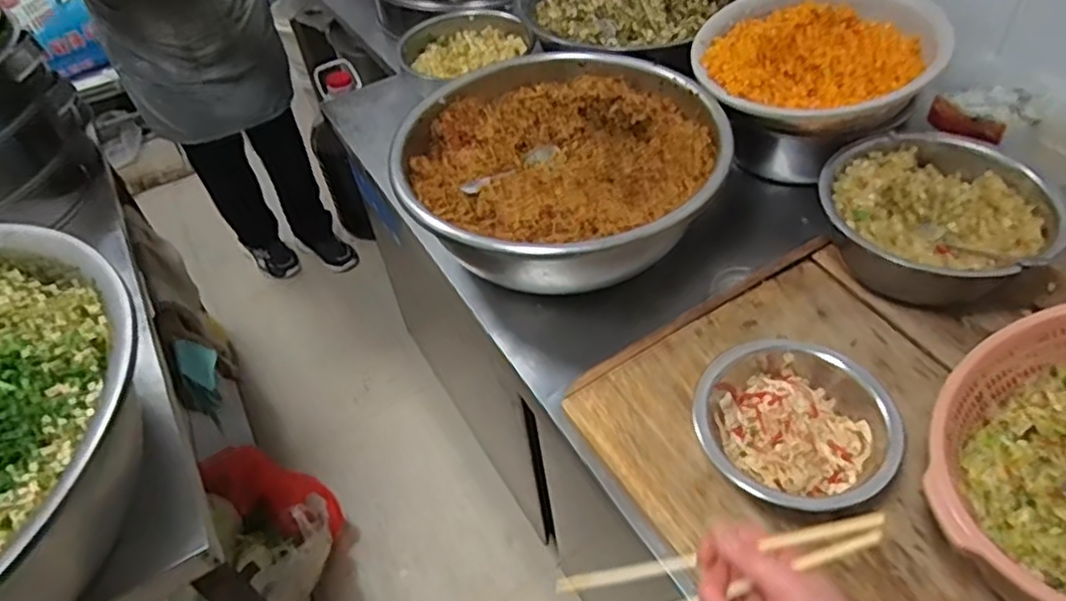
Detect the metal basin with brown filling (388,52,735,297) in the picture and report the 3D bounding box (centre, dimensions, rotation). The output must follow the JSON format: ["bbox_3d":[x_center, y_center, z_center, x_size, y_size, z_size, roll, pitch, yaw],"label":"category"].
[{"bbox_3d":[0.029,-0.181,0.946,0.418,0.116,0.412,-3,46,3],"label":"metal basin with brown filling"}]

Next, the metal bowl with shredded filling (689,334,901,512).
[{"bbox_3d":[0.253,0.120,0.678,0.184,0.071,0.178,-3,46,3],"label":"metal bowl with shredded filling"}]

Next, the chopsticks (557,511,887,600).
[{"bbox_3d":[0.111,0.173,0.439,0.217,0.031,0.040,-29,42,20],"label":"chopsticks"}]

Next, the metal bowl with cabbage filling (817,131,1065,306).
[{"bbox_3d":[0.476,-0.095,0.835,0.247,0.091,0.234,-3,46,3],"label":"metal bowl with cabbage filling"}]

